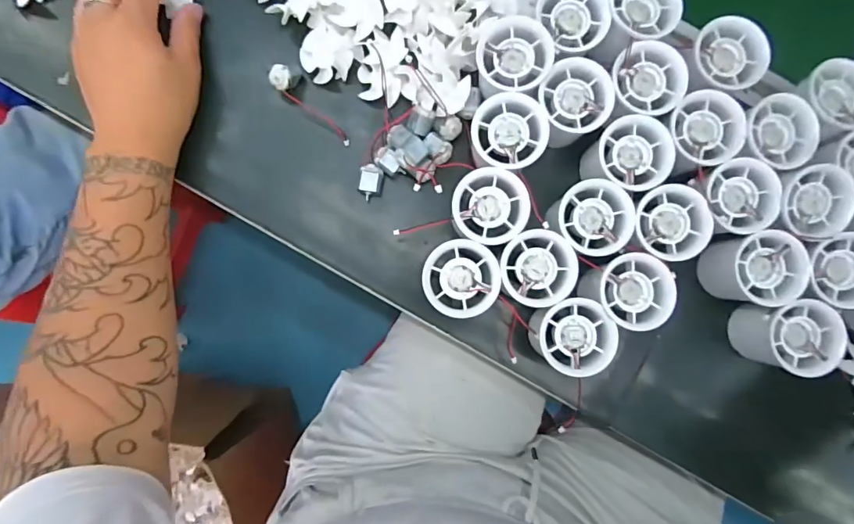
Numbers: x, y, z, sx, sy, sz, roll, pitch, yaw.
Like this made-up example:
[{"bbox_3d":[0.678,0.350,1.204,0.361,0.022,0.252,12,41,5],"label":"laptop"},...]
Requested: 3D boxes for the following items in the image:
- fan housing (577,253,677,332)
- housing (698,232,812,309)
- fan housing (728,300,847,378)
[{"bbox_3d":[0.155,0.022,0.361,0.054,0.045,0.057,0,87,-3],"label":"fan housing"},{"bbox_3d":[0.259,0.006,0.371,0.059,0.046,0.057,-4,87,-3],"label":"housing"},{"bbox_3d":[0.283,0.058,0.370,0.060,0.051,0.057,0,87,-3],"label":"fan housing"}]

